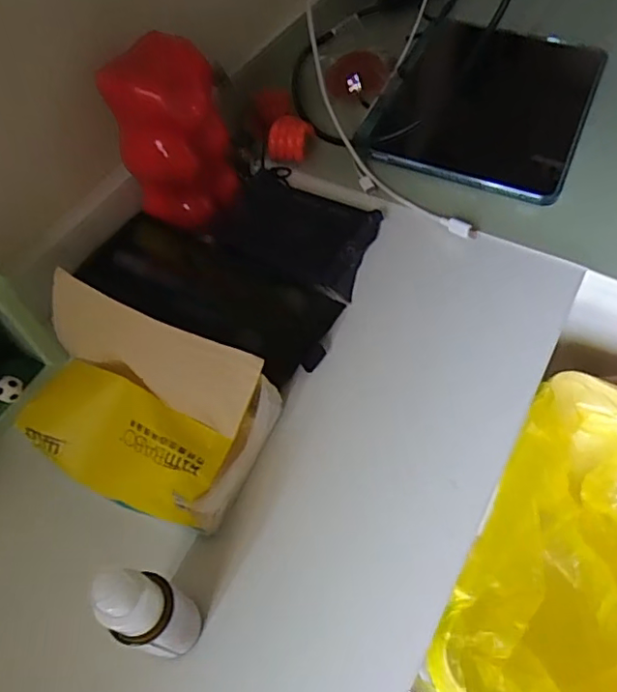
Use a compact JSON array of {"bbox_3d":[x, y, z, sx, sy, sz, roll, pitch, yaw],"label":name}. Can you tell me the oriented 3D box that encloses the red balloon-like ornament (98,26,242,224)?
[{"bbox_3d":[-0.103,-0.166,0.447,0.080,0.135,0.060,-41,63,-21],"label":"red balloon-like ornament"}]

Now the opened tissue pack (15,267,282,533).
[{"bbox_3d":[-0.098,0.032,0.324,0.134,0.092,0.096,16,59,14],"label":"opened tissue pack"}]

